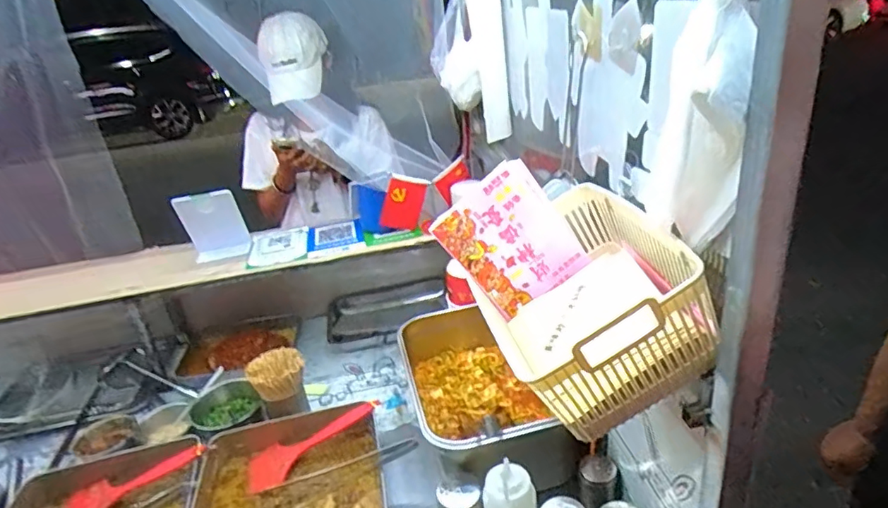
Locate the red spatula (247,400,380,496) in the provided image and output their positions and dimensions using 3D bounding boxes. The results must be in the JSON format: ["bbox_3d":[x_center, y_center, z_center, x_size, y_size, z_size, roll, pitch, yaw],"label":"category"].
[{"bbox_3d":[-0.221,0.322,0.947,0.239,0.020,0.079,-29,32,-8],"label":"red spatula"}]

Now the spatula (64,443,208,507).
[{"bbox_3d":[-0.507,0.375,0.902,0.242,0.019,0.085,-28,30,-3],"label":"spatula"}]

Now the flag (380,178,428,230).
[{"bbox_3d":[-0.084,-0.098,1.141,0.074,0.115,0.014,7,37,-15],"label":"flag"}]

